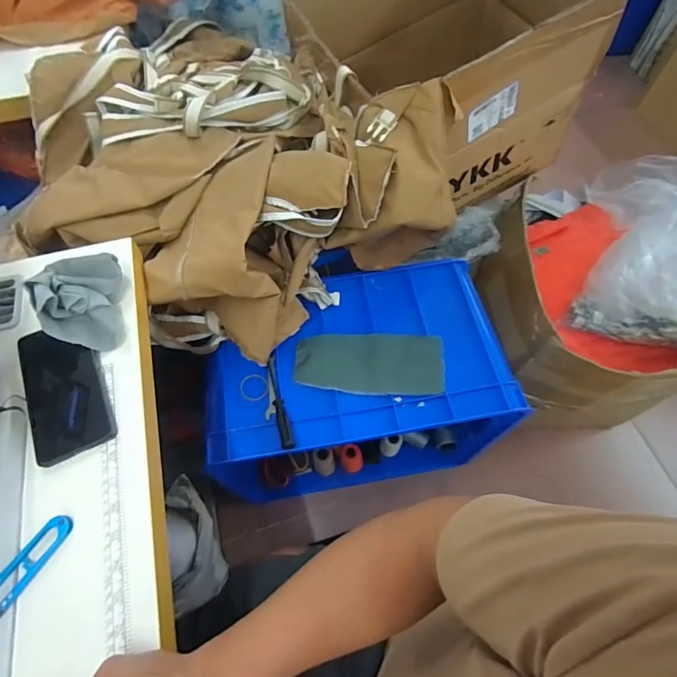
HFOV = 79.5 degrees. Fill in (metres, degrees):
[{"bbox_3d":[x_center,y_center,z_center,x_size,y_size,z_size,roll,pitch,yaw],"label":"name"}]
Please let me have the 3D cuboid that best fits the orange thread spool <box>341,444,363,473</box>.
[{"bbox_3d":[0.037,0.313,1.054,0.056,0.138,0.055,0,62,1],"label":"orange thread spool"}]

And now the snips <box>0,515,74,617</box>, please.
[{"bbox_3d":[-0.288,0.213,0.361,0.028,0.007,0.118,33,67,17],"label":"snips"}]

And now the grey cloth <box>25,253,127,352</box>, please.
[{"bbox_3d":[-0.305,-0.042,0.474,0.093,0.051,0.117,-10,62,-5],"label":"grey cloth"}]

